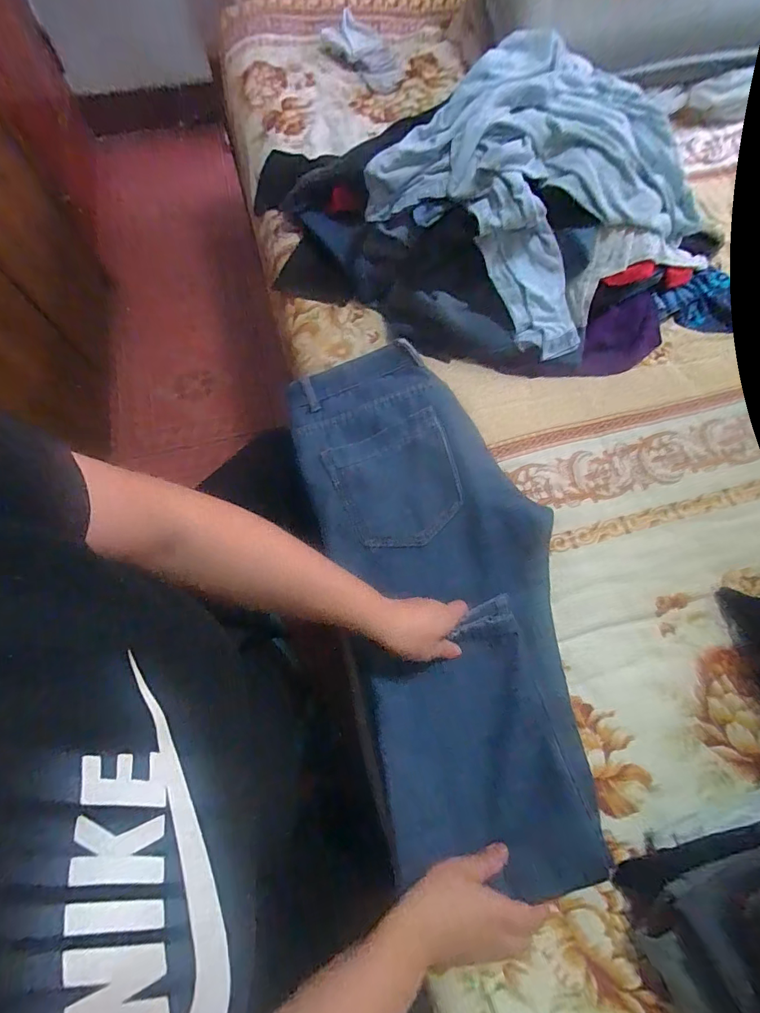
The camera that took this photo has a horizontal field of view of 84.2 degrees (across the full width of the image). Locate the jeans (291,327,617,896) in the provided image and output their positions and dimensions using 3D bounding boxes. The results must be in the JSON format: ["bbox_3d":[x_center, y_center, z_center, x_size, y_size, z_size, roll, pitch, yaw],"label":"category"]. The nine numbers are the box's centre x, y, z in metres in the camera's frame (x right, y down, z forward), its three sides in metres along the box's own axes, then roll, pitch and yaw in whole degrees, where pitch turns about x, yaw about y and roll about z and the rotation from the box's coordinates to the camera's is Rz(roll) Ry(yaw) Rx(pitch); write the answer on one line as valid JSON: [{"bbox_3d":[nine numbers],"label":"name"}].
[{"bbox_3d":[0.058,0.077,0.494,0.253,0.042,0.616,-14,72,-8],"label":"jeans"}]

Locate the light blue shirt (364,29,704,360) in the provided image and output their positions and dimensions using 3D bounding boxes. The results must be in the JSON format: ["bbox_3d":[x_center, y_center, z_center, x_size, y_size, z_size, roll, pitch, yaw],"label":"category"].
[{"bbox_3d":[0.243,-0.436,0.602,0.383,0.212,0.355,35,71,11],"label":"light blue shirt"}]

